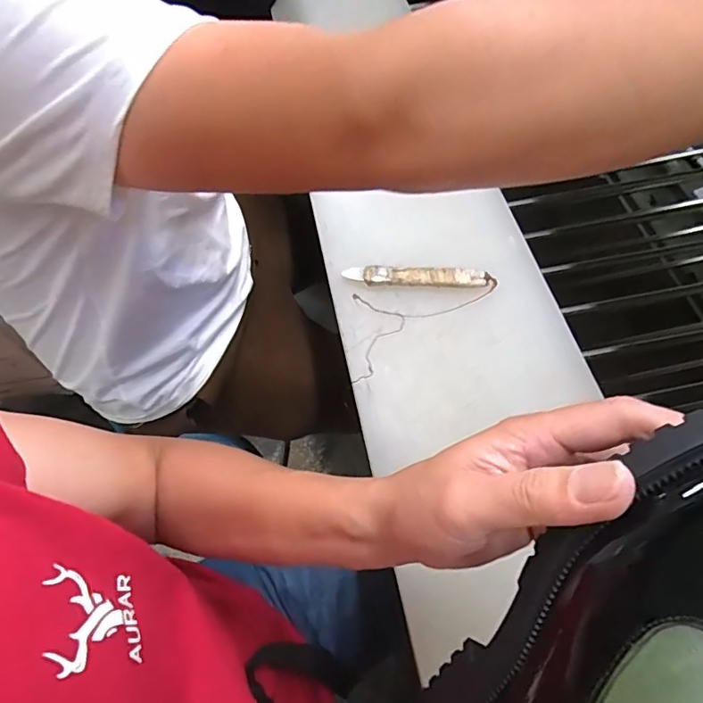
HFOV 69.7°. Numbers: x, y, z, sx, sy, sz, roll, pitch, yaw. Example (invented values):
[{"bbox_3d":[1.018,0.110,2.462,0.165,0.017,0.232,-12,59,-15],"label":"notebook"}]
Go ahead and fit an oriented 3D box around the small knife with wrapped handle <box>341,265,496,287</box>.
[{"bbox_3d":[0.076,-0.087,0.587,0.169,0.012,0.024,1,59,5],"label":"small knife with wrapped handle"}]

